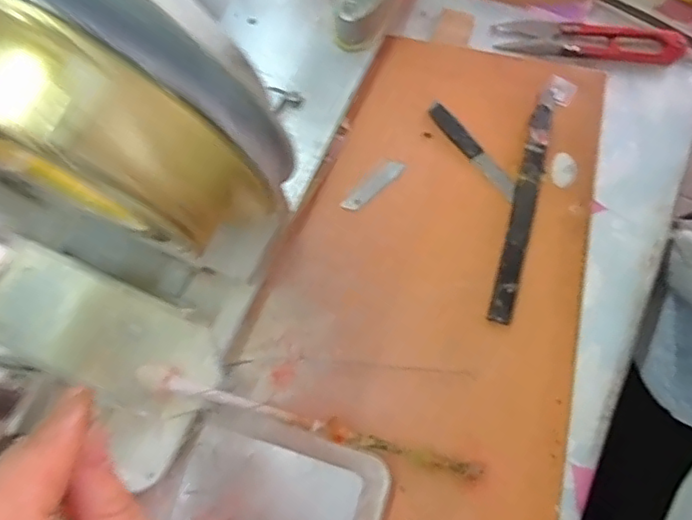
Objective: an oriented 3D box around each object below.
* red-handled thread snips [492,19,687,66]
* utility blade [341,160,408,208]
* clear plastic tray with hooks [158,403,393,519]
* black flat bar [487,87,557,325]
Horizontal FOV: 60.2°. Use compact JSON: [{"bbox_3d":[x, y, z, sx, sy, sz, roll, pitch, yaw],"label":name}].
[{"bbox_3d":[0.141,-0.128,0.347,0.106,0.008,0.021,6,74,3],"label":"red-handled thread snips"},{"bbox_3d":[0.015,-0.042,0.328,0.040,0.004,0.010,-41,77,-10],"label":"utility blade"},{"bbox_3d":[-0.039,0.130,0.280,0.101,0.015,0.103,18,75,6],"label":"clear plastic tray with hooks"},{"bbox_3d":[0.096,-0.033,0.319,0.012,0.006,0.136,14,75,8],"label":"black flat bar"}]

